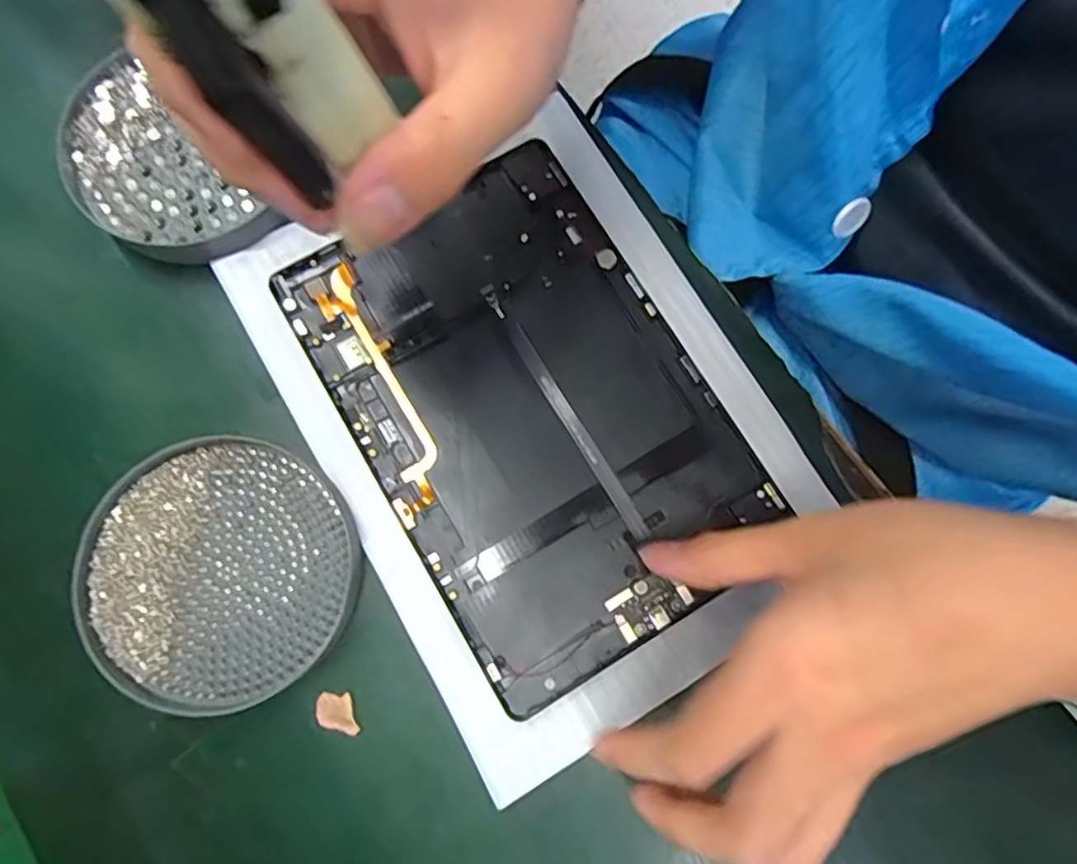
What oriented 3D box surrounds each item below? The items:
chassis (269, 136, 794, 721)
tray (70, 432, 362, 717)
[{"bbox_3d":[-0.004,-0.012,0.304,0.154,0.008,0.230,-31,80,-6],"label":"chassis"},{"bbox_3d":[-0.139,0.060,0.282,0.112,0.017,0.110,0,78,0],"label":"tray"}]

